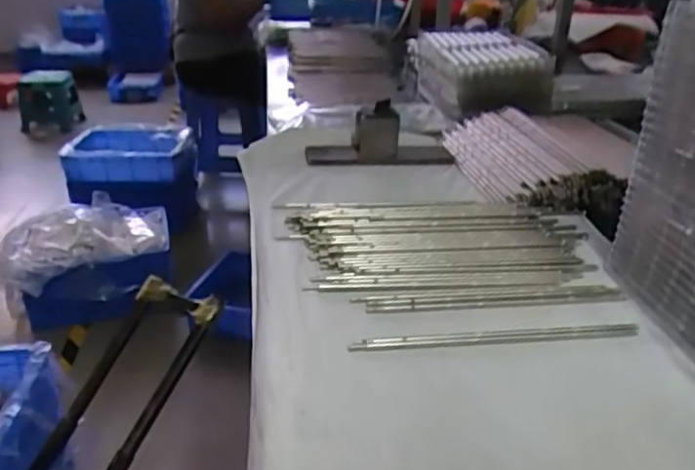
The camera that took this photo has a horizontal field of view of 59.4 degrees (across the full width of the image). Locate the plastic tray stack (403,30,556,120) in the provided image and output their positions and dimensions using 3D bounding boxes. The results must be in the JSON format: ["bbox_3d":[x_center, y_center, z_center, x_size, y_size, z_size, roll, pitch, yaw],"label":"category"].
[{"bbox_3d":[0.235,-0.297,1.100,0.181,0.108,0.258,-5,28,-11],"label":"plastic tray stack"}]

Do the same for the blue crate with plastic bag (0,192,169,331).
[{"bbox_3d":[-0.743,0.098,1.757,0.451,0.304,0.300,-12,30,-22],"label":"blue crate with plastic bag"}]

